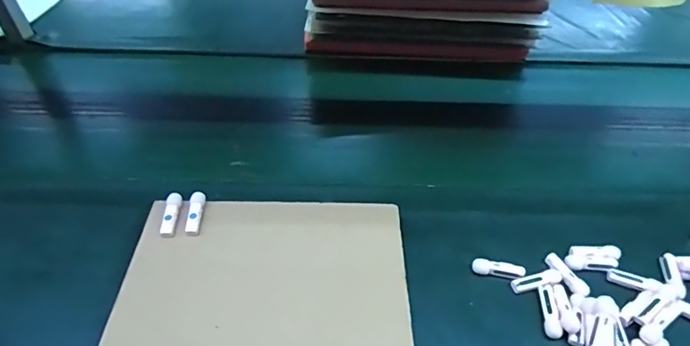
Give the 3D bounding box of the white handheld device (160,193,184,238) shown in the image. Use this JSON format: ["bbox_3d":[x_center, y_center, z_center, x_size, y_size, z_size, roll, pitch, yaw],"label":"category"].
[{"bbox_3d":[-0.238,0.056,0.596,0.018,0.012,0.066,0,56,-2],"label":"white handheld device"}]

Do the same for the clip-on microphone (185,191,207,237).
[{"bbox_3d":[-0.206,0.053,0.596,0.019,0.011,0.065,-2,44,-4],"label":"clip-on microphone"}]

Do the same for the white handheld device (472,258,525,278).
[{"bbox_3d":[0.204,0.127,0.577,0.066,0.014,0.018,8,44,6],"label":"white handheld device"}]

